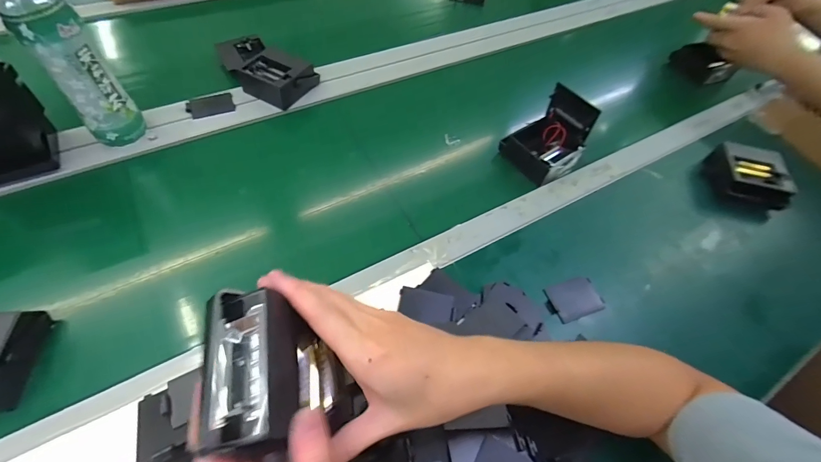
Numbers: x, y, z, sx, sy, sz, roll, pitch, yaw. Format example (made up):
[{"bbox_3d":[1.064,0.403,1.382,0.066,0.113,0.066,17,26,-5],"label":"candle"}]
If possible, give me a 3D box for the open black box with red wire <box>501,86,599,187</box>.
[{"bbox_3d":[0.209,-0.143,0.558,0.120,0.071,0.092,-35,67,-25],"label":"open black box with red wire"}]

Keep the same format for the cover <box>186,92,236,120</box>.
[{"bbox_3d":[-0.306,-0.192,0.577,0.065,0.013,0.043,-18,61,-17],"label":"cover"}]

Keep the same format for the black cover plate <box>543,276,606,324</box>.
[{"bbox_3d":[0.193,0.078,0.442,0.068,0.009,0.045,-16,61,-16],"label":"black cover plate"}]

